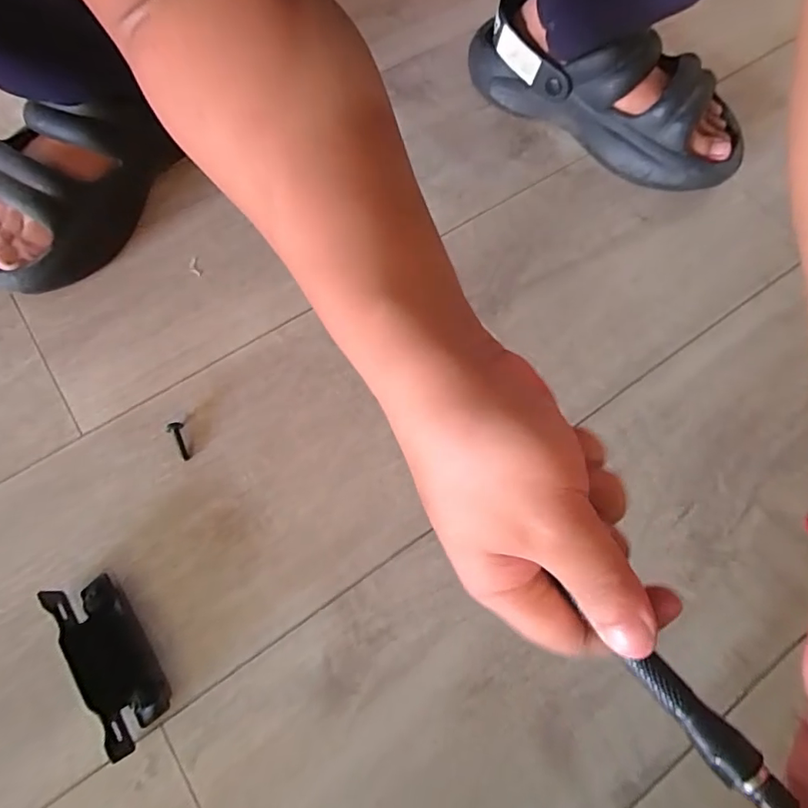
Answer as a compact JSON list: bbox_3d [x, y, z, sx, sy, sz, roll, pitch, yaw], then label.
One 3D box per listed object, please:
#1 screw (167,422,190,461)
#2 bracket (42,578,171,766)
[{"bbox_3d":[-0.164,0.028,0.374,0.009,0.007,0.030,-22,86,-9],"label":"screw"},{"bbox_3d":[-0.181,0.156,0.311,0.037,0.028,0.101,-34,74,-12],"label":"bracket"}]

